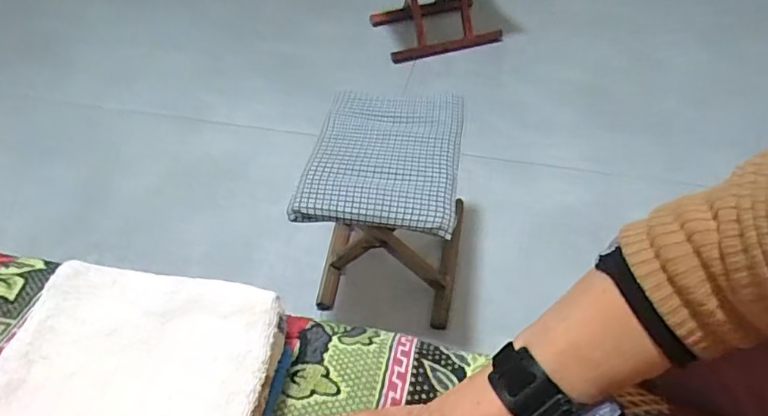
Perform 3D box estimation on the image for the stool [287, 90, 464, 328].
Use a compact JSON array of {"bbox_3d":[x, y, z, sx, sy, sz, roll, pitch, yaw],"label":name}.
[{"bbox_3d":[0.026,-0.001,0.875,0.254,0.272,0.280,8,50,11],"label":"stool"}]

